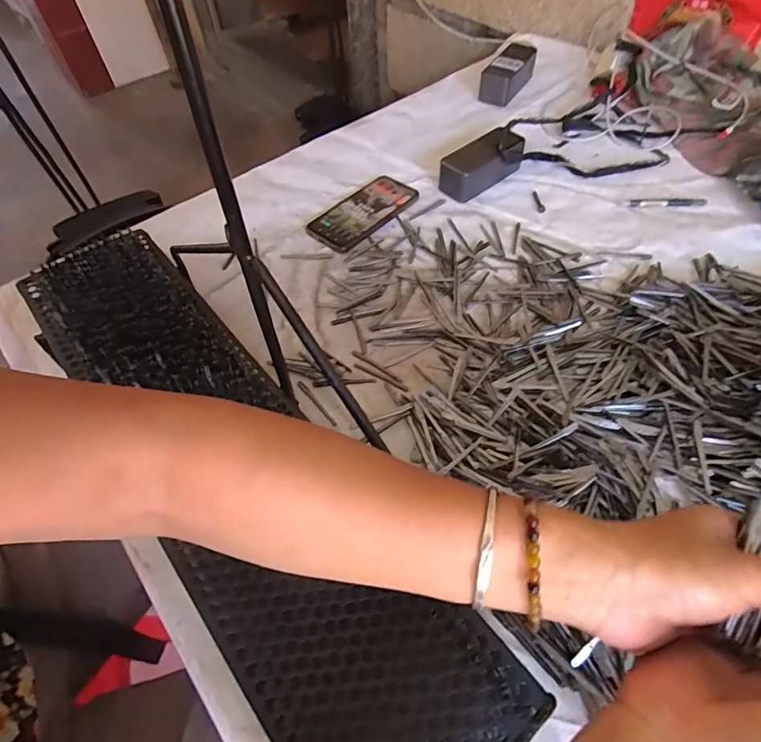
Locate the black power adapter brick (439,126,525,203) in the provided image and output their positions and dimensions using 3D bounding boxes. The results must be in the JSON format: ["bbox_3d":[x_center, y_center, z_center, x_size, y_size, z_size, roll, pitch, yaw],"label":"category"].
[{"bbox_3d":[0.148,-0.301,0.677,0.135,0.049,0.060,-32,60,-18],"label":"black power adapter brick"}]

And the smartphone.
[{"bbox_3d":[-0.021,-0.221,0.650,0.083,0.012,0.161,38,65,25],"label":"smartphone"}]

